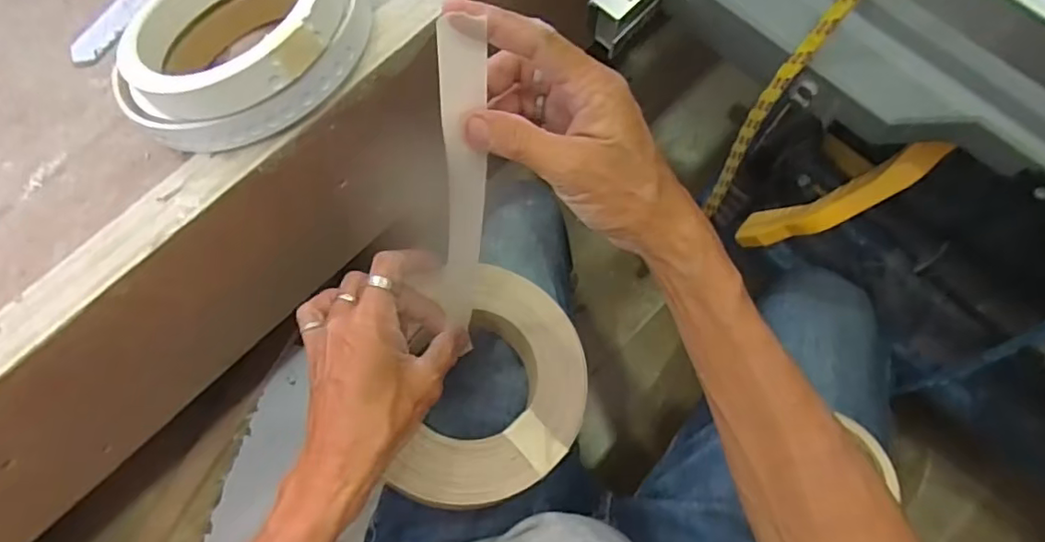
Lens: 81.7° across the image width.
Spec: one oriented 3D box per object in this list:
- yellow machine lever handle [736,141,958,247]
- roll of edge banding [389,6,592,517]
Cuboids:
[{"bbox_3d":[0.226,-0.049,0.446,0.017,0.162,0.037,6,69,-32],"label":"yellow machine lever handle"},{"bbox_3d":[-0.022,-0.002,0.373,0.122,0.286,0.126,-2,33,1],"label":"roll of edge banding"}]

